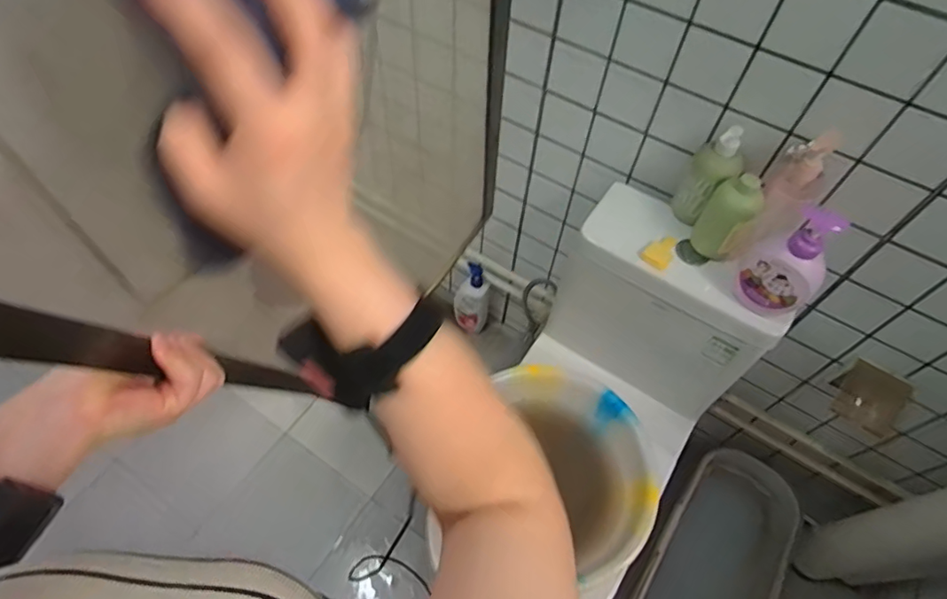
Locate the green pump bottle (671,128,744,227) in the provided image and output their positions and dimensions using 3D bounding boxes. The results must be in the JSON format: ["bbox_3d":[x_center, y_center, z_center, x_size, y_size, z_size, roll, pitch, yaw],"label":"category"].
[{"bbox_3d":[0.367,-0.190,0.843,0.068,0.163,0.059,30,60,16],"label":"green pump bottle"}]

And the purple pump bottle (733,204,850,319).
[{"bbox_3d":[0.450,-0.052,0.777,0.100,0.187,0.086,33,61,18],"label":"purple pump bottle"}]

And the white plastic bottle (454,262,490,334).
[{"bbox_3d":[-0.006,0.002,1.553,0.099,0.229,0.094,5,56,0],"label":"white plastic bottle"}]

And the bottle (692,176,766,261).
[{"bbox_3d":[0.386,-0.123,0.822,0.072,0.134,0.050,32,61,17],"label":"bottle"}]

